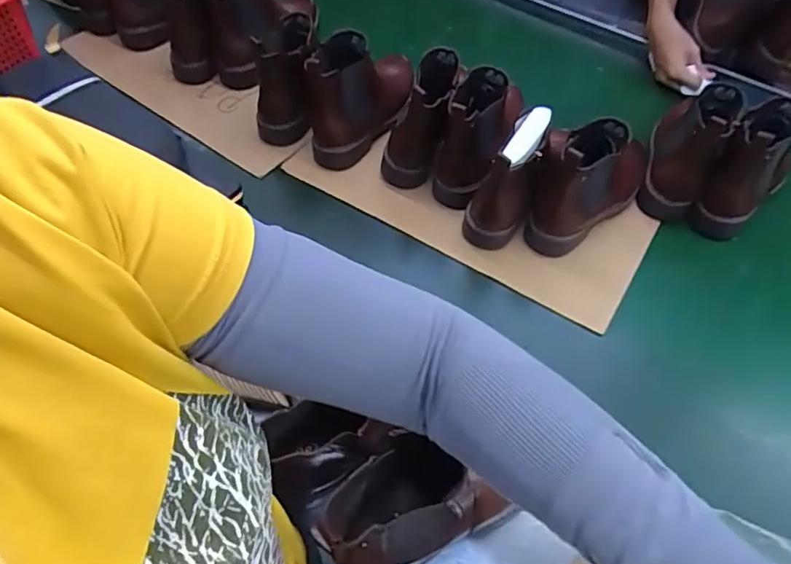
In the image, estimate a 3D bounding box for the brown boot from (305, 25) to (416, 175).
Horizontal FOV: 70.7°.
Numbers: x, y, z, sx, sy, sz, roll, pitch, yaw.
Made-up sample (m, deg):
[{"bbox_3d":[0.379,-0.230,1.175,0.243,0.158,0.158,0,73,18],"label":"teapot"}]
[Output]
[{"bbox_3d":[-0.047,-0.302,0.848,0.110,0.155,0.242,18,58,11],"label":"brown boot"}]

